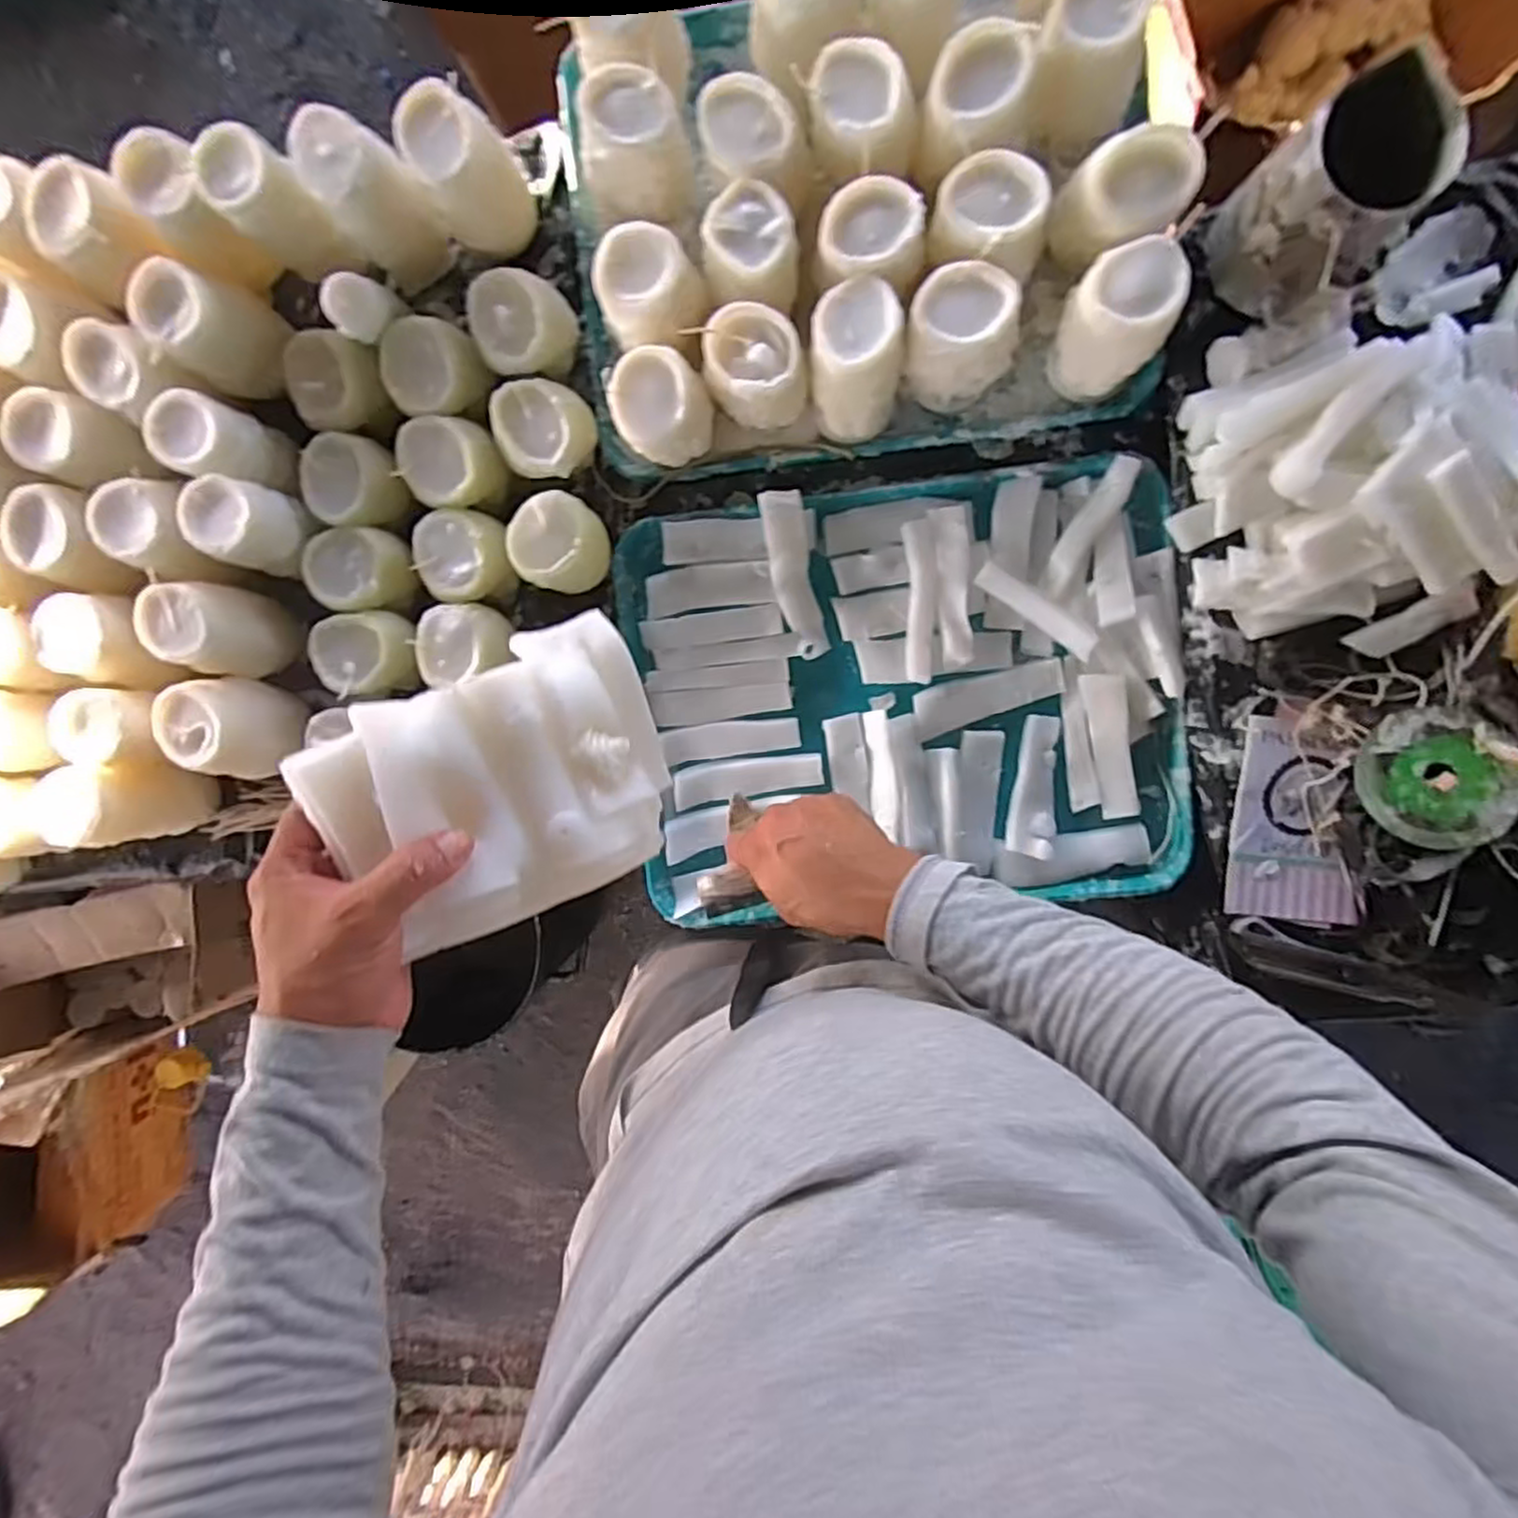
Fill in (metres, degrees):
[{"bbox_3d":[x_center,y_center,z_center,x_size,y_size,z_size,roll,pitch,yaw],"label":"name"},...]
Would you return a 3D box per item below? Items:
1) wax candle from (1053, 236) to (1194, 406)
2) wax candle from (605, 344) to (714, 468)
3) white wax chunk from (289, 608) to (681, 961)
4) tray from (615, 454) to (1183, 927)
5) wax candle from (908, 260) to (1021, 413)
[{"bbox_3d":[0.246,-0.306,0.524,0.065,0.094,0.069,0,95,5],"label":"wax candle"},{"bbox_3d":[-0.071,-0.261,0.558,0.072,0.073,0.062,-6,94,6],"label":"wax candle"},{"bbox_3d":[-0.131,0.015,0.384,0.167,0.025,0.129,-26,102,-16],"label":"white wax chunk"},{"bbox_3d":[0.110,-0.048,0.605,0.435,0.033,0.340,-6,94,6],"label":"tray"},{"bbox_3d":[0.145,-0.301,0.540,0.078,0.098,0.062,19,96,4],"label":"wax candle"}]

